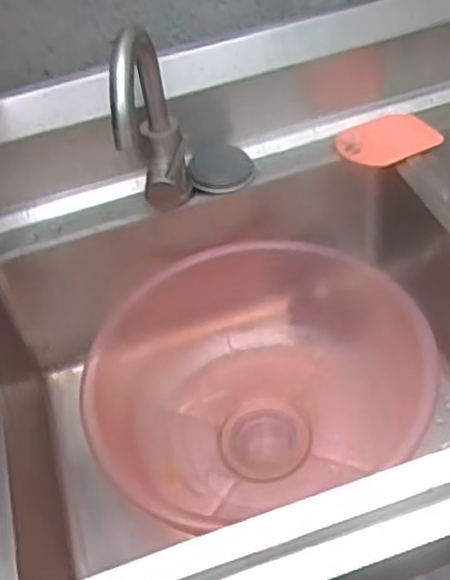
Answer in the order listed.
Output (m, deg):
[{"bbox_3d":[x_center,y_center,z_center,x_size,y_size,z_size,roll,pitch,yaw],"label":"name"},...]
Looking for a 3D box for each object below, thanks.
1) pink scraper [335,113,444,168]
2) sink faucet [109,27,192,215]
[{"bbox_3d":[0.198,-0.187,0.888,0.117,0.008,0.086,-24,51,-16],"label":"pink scraper"},{"bbox_3d":[-0.076,-0.161,0.757,0.046,0.222,0.146,-1,48,5],"label":"sink faucet"}]

